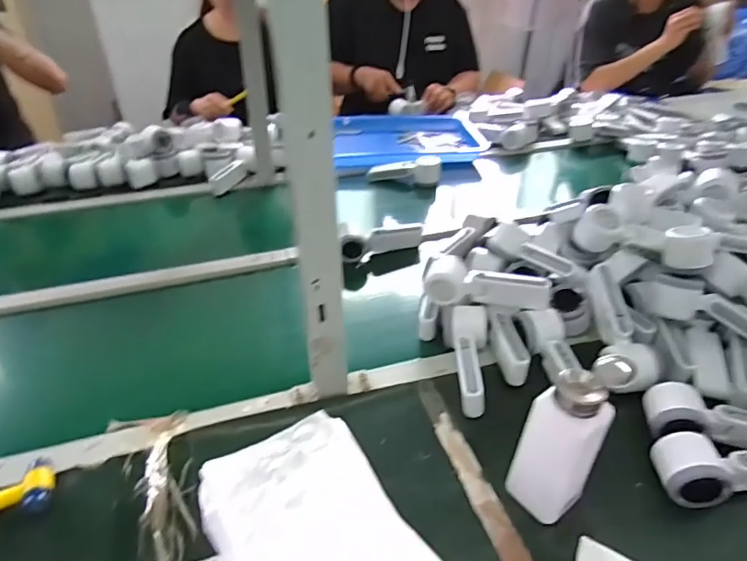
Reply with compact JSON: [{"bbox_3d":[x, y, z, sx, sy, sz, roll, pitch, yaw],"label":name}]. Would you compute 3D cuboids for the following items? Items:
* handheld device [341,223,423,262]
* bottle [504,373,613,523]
[{"bbox_3d":[0.015,-0.071,0.900,0.152,0.047,0.033,-12,37,-17],"label":"handheld device"},{"bbox_3d":[0.171,0.156,0.467,0.066,0.156,0.044,21,40,27],"label":"bottle"}]

